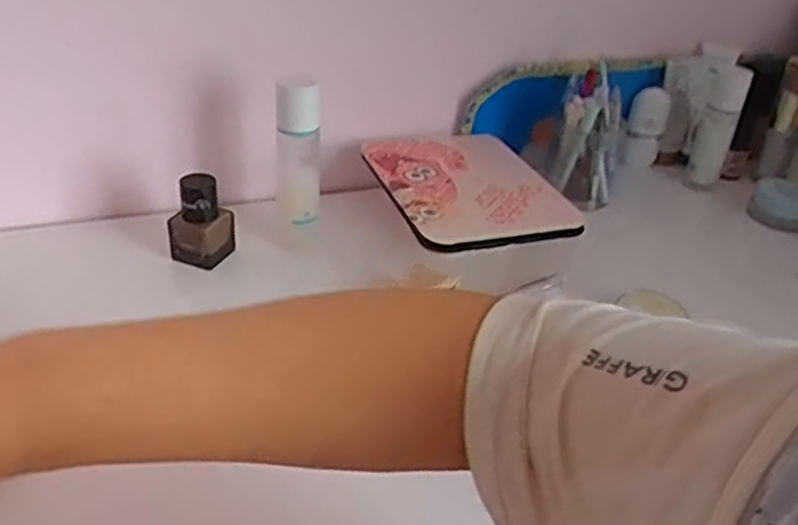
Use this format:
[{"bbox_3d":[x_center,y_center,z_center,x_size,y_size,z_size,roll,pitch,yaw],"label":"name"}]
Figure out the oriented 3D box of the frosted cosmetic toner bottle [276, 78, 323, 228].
[{"bbox_3d":[-0.094,-0.105,0.698,0.042,0.142,0.033,-1,34,-8],"label":"frosted cosmetic toner bottle"}]

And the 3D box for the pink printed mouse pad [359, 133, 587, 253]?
[{"bbox_3d":[0.070,-0.082,0.757,0.171,0.013,0.227,-13,40,-16],"label":"pink printed mouse pad"}]

